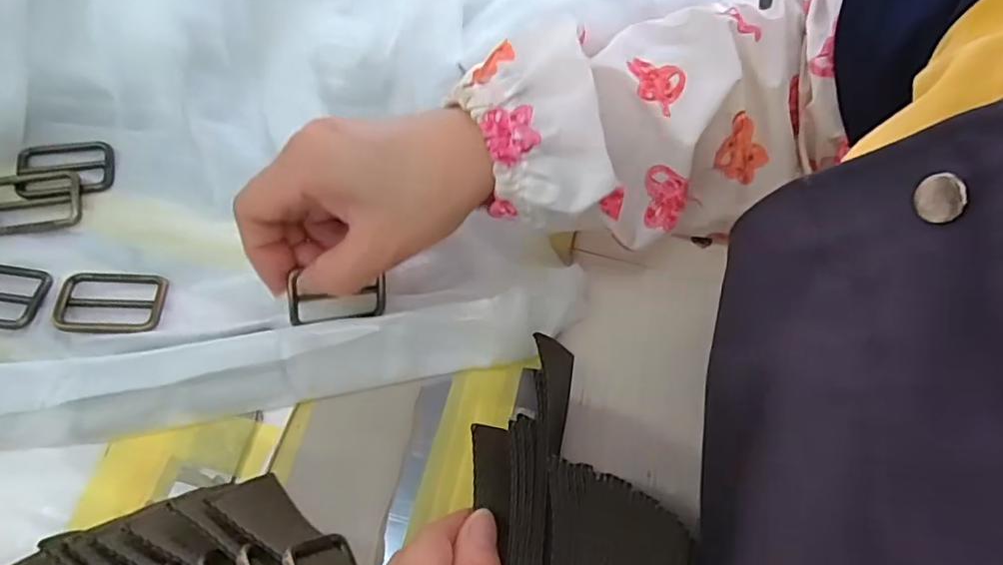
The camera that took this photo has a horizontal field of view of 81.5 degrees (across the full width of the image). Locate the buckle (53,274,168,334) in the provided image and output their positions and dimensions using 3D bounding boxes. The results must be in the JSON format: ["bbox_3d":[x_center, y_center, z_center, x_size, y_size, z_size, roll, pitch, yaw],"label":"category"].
[{"bbox_3d":[-0.181,0.010,0.271,0.045,0.008,0.031,2,66,-6],"label":"buckle"}]

